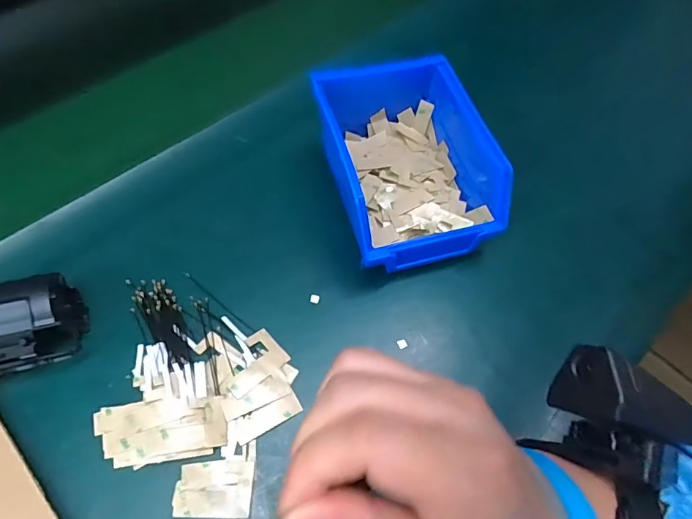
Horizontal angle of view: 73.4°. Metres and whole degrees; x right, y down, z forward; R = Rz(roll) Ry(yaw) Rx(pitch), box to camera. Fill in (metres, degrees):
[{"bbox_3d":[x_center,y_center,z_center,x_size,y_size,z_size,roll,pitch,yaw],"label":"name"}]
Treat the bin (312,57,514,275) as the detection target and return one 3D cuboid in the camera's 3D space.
[{"bbox_3d":[0.040,-0.071,0.348,0.111,0.076,0.150,-12,61,-10],"label":"bin"}]

